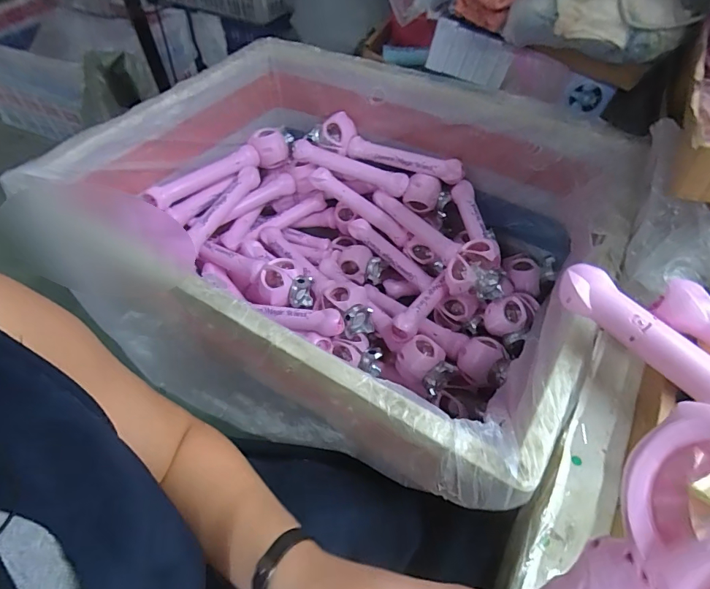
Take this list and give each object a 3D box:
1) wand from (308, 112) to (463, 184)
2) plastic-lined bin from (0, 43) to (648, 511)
[{"bbox_3d":[0.065,-0.320,0.898,0.351,0.058,0.068,18,55,14],"label":"wand"},{"bbox_3d":[-0.021,-0.090,0.746,0.780,0.341,0.657,27,57,19],"label":"plastic-lined bin"}]

